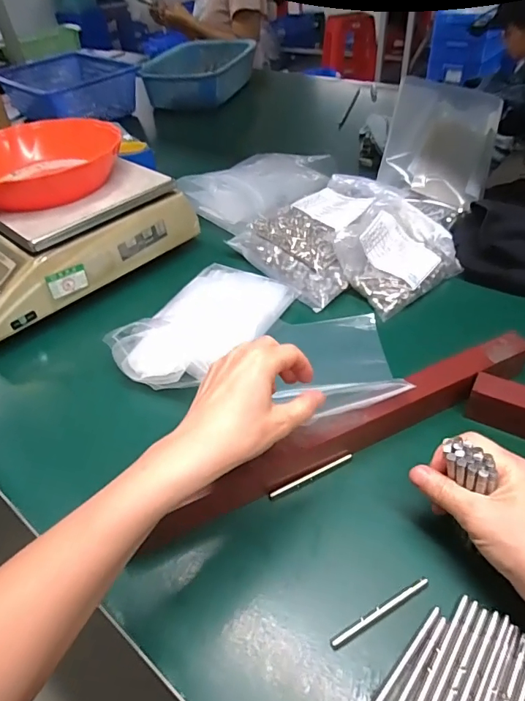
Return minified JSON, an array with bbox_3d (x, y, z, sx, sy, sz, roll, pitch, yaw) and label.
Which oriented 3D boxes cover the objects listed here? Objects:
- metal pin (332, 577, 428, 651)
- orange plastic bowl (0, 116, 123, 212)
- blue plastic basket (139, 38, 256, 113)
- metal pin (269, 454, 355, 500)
[{"bbox_3d":[0.079,0.174,0.305,0.078,0.004,0.006,-23,48,-18],"label":"metal pin"},{"bbox_3d":[-0.292,-0.254,0.604,0.202,0.054,0.181,-18,45,-12],"label":"orange plastic bowl"},{"bbox_3d":[-0.153,-0.740,1.228,0.219,0.117,0.309,10,46,17],"label":"blue plastic basket"},{"bbox_3d":[0.042,0.106,0.385,0.079,0.004,0.006,-21,48,-17],"label":"metal pin"}]

